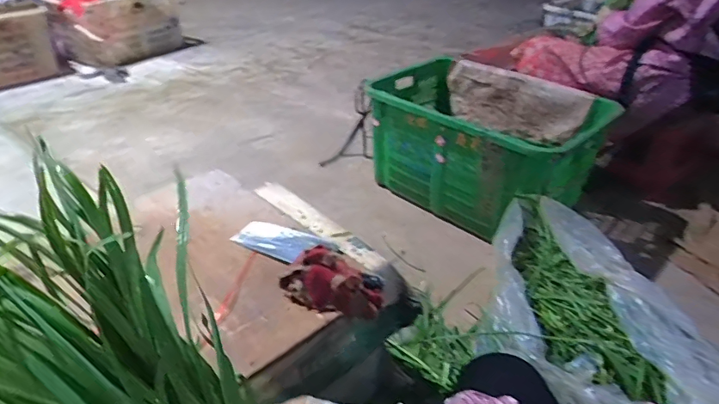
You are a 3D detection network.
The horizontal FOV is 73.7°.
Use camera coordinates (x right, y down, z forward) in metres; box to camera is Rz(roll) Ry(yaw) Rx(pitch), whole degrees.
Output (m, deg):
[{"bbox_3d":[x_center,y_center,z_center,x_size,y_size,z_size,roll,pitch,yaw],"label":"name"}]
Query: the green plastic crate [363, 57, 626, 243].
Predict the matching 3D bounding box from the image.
[{"bbox_3d":[0.372,-0.179,1.584,0.745,0.368,0.504,28,41,35],"label":"green plastic crate"}]

